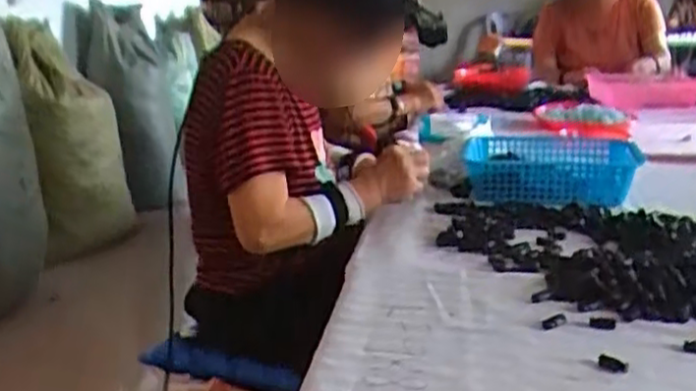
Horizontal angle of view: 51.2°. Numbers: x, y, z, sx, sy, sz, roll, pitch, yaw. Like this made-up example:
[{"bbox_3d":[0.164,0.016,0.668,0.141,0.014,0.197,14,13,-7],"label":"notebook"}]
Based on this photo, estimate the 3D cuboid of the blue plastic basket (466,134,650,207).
[{"bbox_3d":[0.354,-0.051,1.287,0.279,0.074,0.198,-1,16,2],"label":"blue plastic basket"}]

